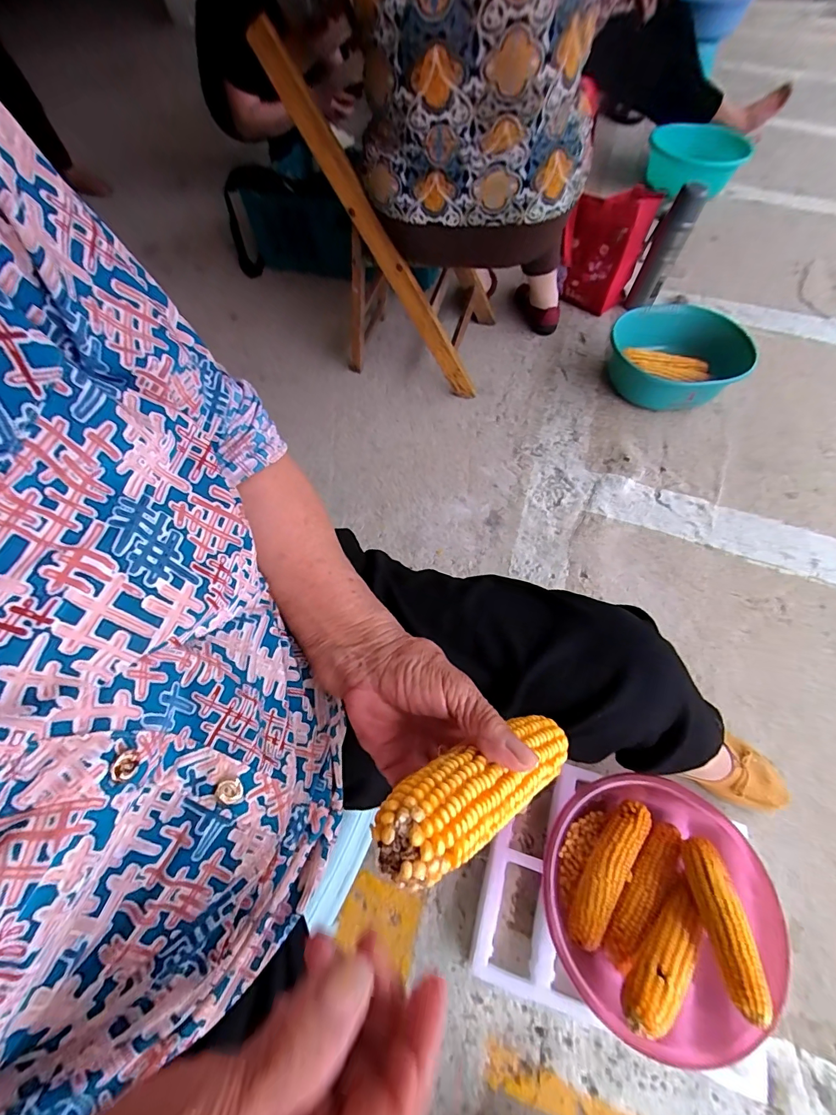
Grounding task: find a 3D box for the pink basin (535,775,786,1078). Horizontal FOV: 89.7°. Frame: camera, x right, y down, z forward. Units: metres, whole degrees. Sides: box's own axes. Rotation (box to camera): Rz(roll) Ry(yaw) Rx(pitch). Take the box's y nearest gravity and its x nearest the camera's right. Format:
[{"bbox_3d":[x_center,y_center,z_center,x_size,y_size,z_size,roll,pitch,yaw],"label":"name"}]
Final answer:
[{"bbox_3d":[0.278,0.406,0.501,0.231,0.106,0.243,-1,60,2],"label":"pink basin"}]

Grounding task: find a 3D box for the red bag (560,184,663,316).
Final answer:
[{"bbox_3d":[0.513,-0.859,1.173,0.204,0.252,0.148,18,62,12],"label":"red bag"}]

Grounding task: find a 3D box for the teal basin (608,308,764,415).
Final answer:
[{"bbox_3d":[0.617,-0.471,1.023,0.305,0.131,0.284,-1,60,1],"label":"teal basin"}]

